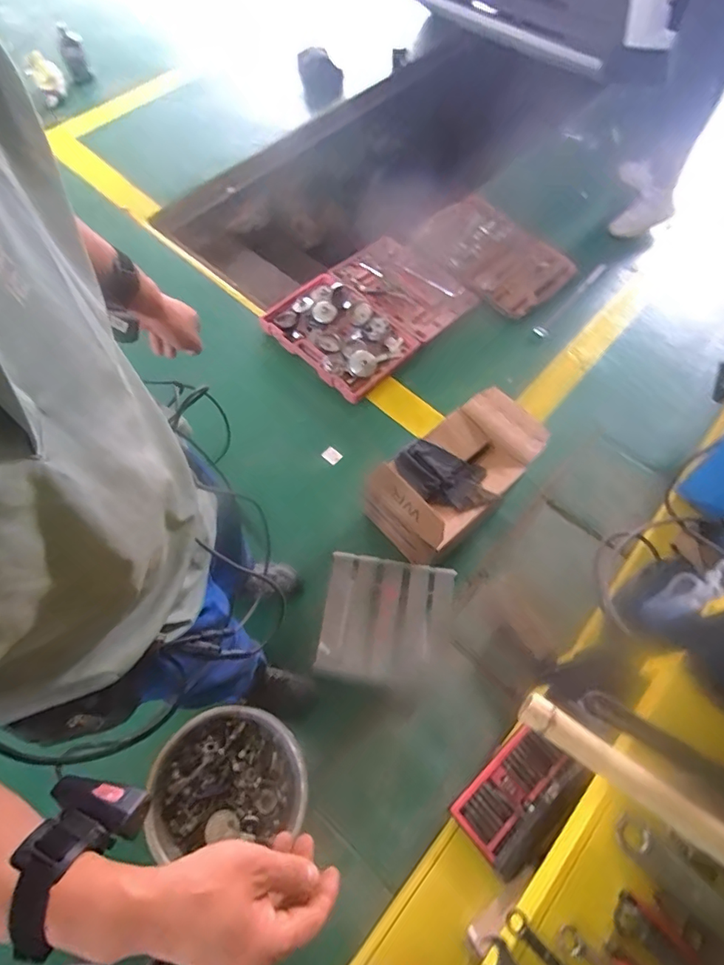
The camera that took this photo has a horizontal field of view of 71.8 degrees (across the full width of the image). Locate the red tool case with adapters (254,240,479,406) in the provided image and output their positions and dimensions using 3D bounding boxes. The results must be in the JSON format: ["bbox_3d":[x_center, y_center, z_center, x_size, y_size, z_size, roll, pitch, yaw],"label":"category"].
[{"bbox_3d":[0.026,-0.638,1.833,0.655,0.066,0.488,-41,71,-17],"label":"red tool case with adapters"}]

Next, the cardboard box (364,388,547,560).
[{"bbox_3d":[0.272,-0.029,1.401,0.482,0.295,0.262,-37,70,-16],"label":"cardboard box"}]

